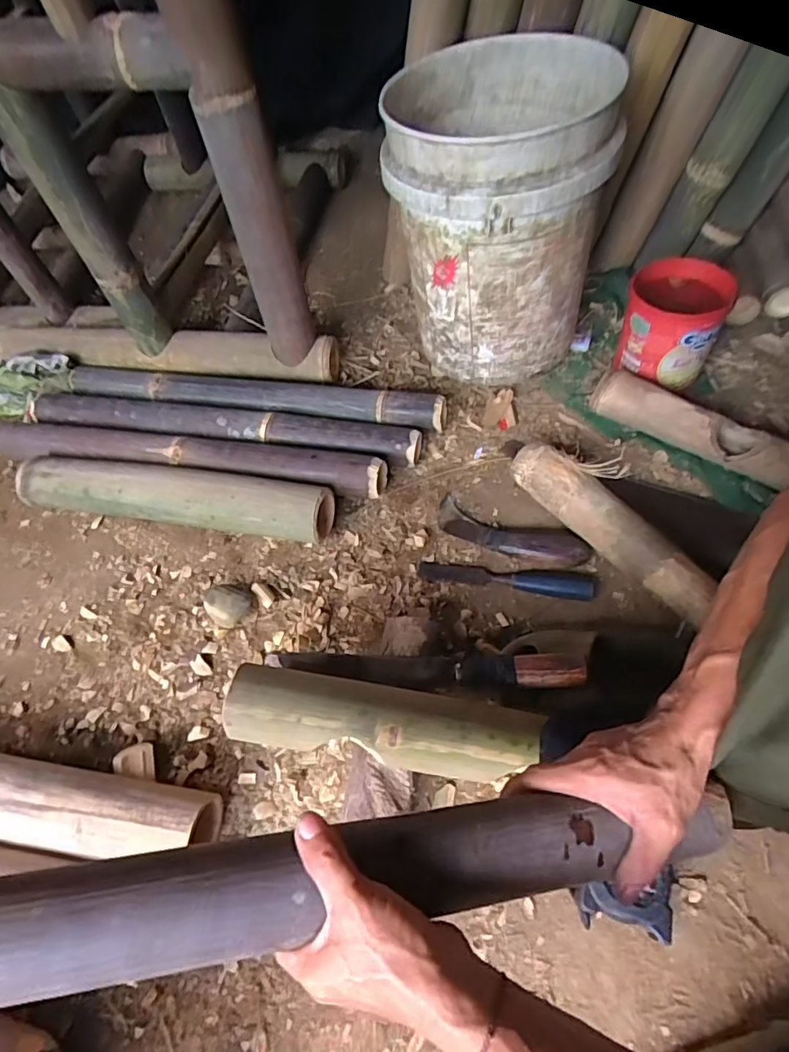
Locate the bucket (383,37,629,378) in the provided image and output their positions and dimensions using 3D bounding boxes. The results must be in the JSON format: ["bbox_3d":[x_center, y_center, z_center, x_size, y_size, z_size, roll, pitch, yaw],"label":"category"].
[{"bbox_3d":[0.151,-0.459,0.842,0.307,0.361,0.325,-1,57,6],"label":"bucket"}]

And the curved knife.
[{"bbox_3d":[0.157,0.006,0.760,0.218,0.040,0.068,21,61,17],"label":"curved knife"}]

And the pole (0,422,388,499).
[{"bbox_3d":[-0.338,-0.111,0.850,0.654,0.051,0.059,7,58,11],"label":"pole"}]

